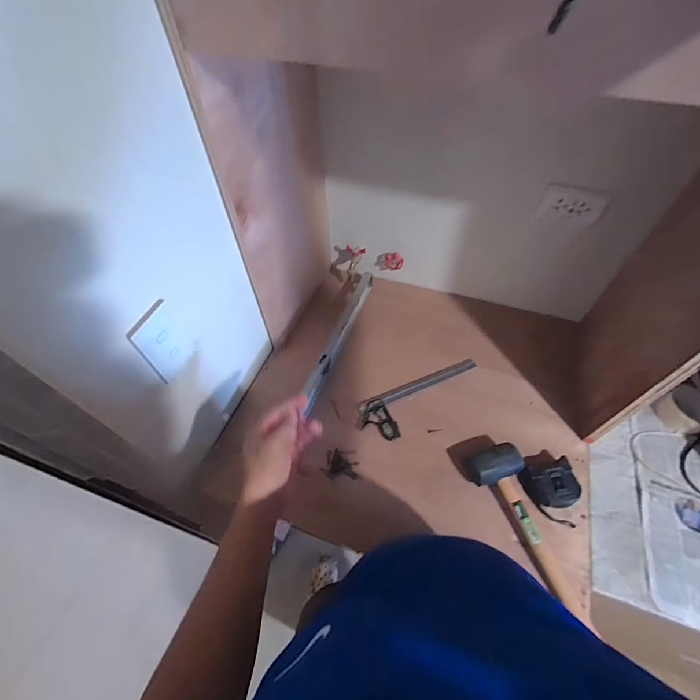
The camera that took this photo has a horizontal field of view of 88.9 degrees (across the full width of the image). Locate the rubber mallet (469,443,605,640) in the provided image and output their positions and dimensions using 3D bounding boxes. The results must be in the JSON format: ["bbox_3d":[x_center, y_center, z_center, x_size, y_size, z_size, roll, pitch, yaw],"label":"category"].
[{"bbox_3d":[0.314,0.321,0.623,0.094,0.058,0.306,-15,56,-9],"label":"rubber mallet"}]

